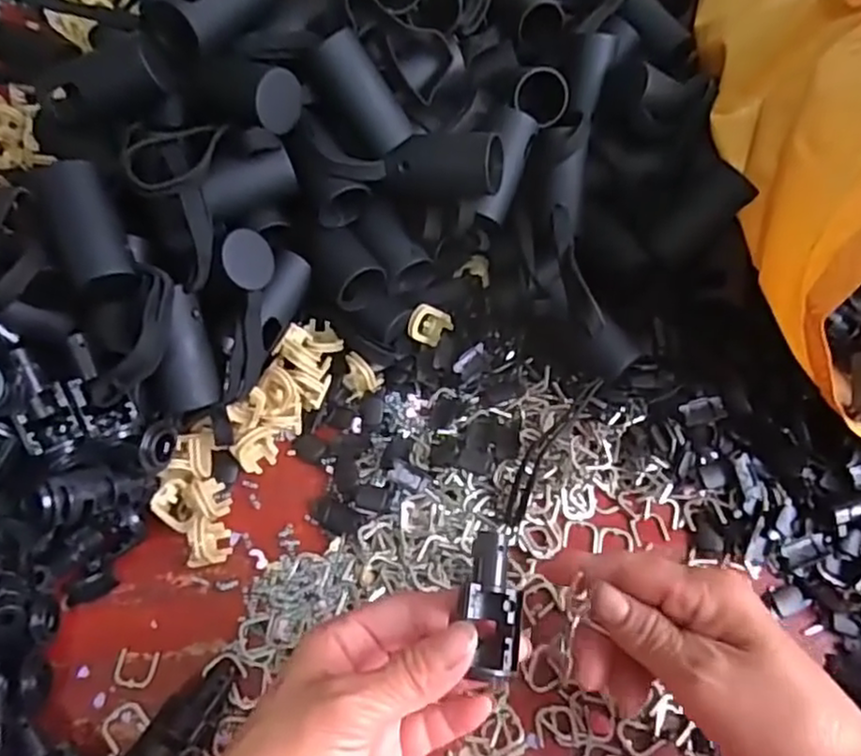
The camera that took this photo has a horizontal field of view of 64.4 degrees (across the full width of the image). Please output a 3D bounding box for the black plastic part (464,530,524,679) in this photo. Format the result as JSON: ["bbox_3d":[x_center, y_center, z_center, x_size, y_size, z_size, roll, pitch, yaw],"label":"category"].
[{"bbox_3d":[0.024,0.086,0.262,0.022,0.016,0.051,-3,78,-5],"label":"black plastic part"}]

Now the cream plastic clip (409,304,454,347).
[{"bbox_3d":[-0.002,-0.032,0.403,0.027,0.022,0.012,24,23,-32],"label":"cream plastic clip"}]

